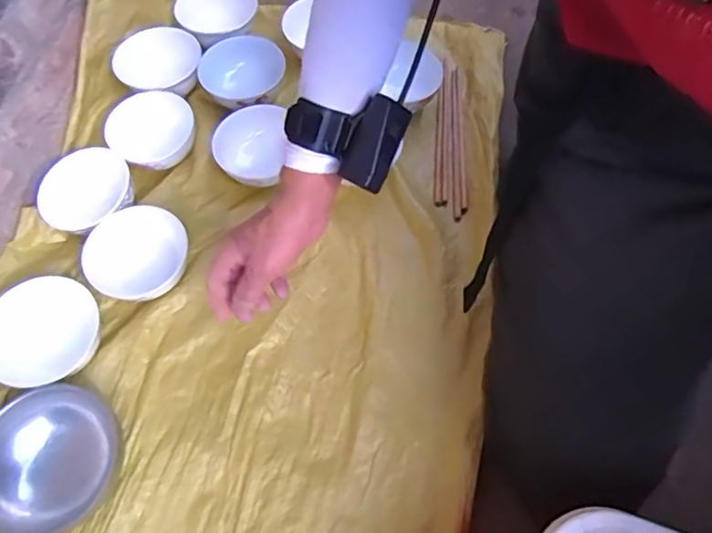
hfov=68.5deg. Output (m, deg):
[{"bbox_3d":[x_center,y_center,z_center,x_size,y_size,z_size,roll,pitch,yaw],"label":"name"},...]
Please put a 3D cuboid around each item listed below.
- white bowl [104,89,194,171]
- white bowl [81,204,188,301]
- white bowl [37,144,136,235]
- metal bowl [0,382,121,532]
[{"bbox_3d":[-0.257,-0.172,0.666,0.104,0.047,0.100,0,62,0],"label":"white bowl"},{"bbox_3d":[-0.253,-0.017,0.602,0.096,0.043,0.104,0,62,0],"label":"white bowl"},{"bbox_3d":[-0.317,-0.086,0.621,0.105,0.044,0.096,0,62,0],"label":"white bowl"},{"bbox_3d":[-0.292,0.185,0.494,0.121,0.040,0.129,13,53,-18],"label":"metal bowl"}]

